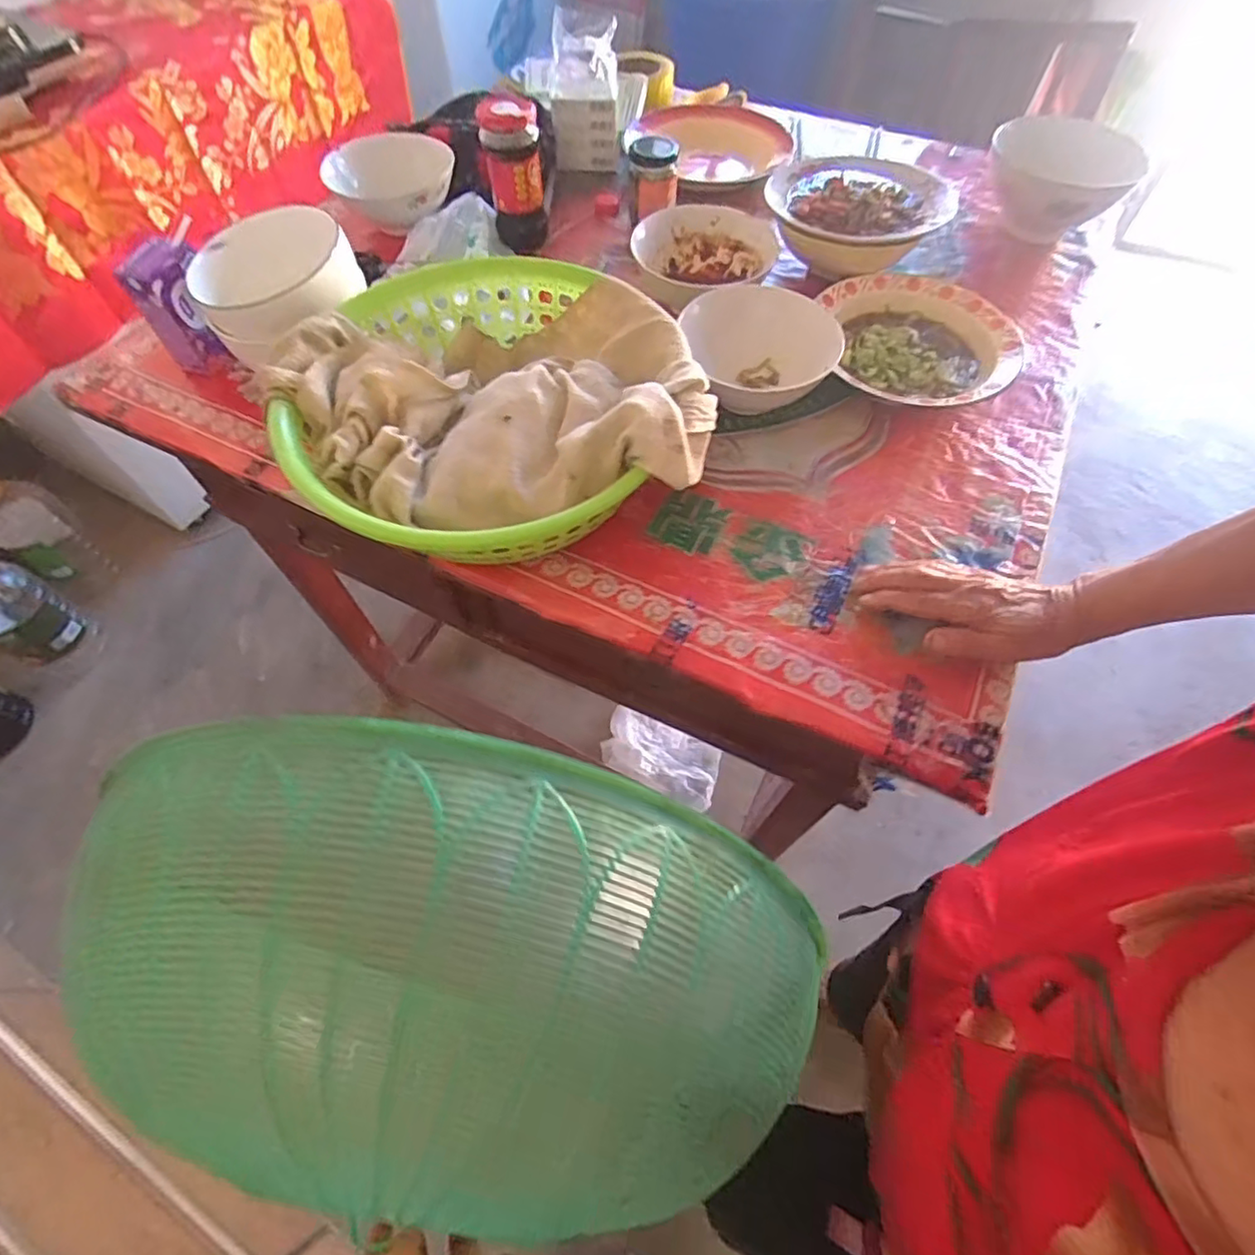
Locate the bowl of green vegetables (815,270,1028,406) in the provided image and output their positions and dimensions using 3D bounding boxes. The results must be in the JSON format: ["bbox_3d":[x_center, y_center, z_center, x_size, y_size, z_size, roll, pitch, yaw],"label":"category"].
[{"bbox_3d":[0.311,-0.297,0.649,0.199,0.045,0.198,0,59,0],"label":"bowl of green vegetables"}]

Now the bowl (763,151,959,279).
[{"bbox_3d":[0.254,-0.454,0.716,0.185,0.094,0.186,0,59,0],"label":"bowl"}]

